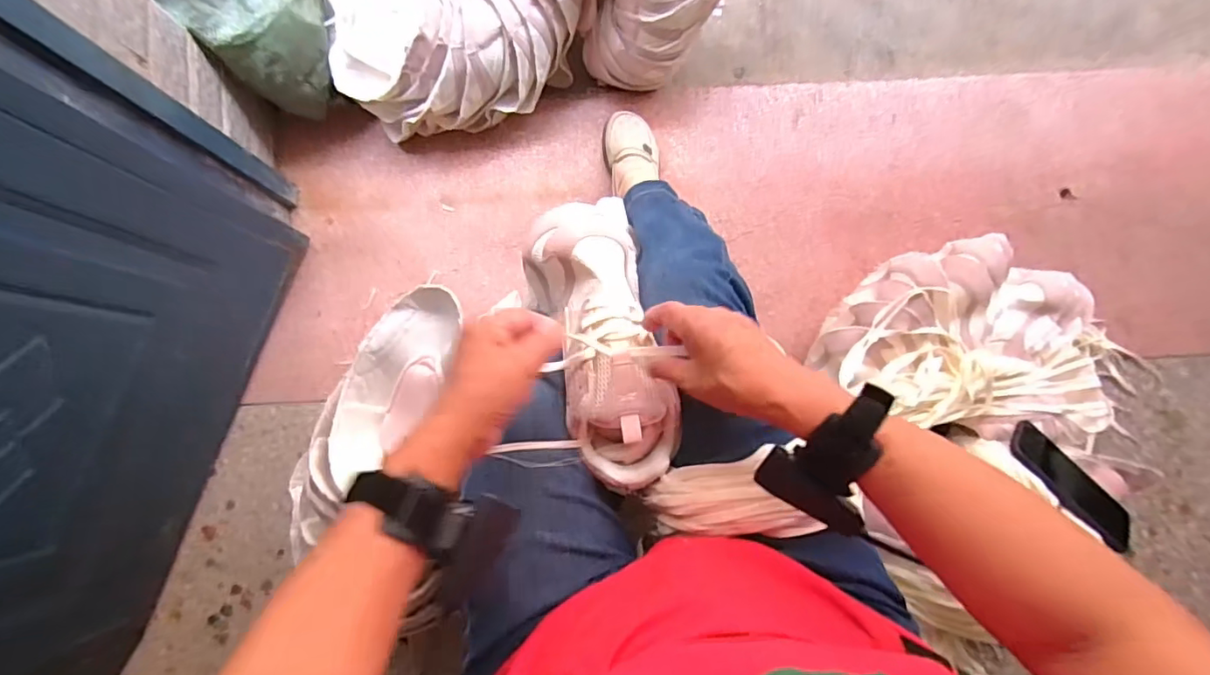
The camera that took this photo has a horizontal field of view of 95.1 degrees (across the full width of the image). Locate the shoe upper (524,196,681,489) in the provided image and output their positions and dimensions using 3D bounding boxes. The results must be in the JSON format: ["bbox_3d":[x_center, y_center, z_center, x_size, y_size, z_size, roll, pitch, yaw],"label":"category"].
[{"bbox_3d":[-0.009,-0.010,0.504,0.103,0.098,0.281,-13,70,-4],"label":"shoe upper"}]

